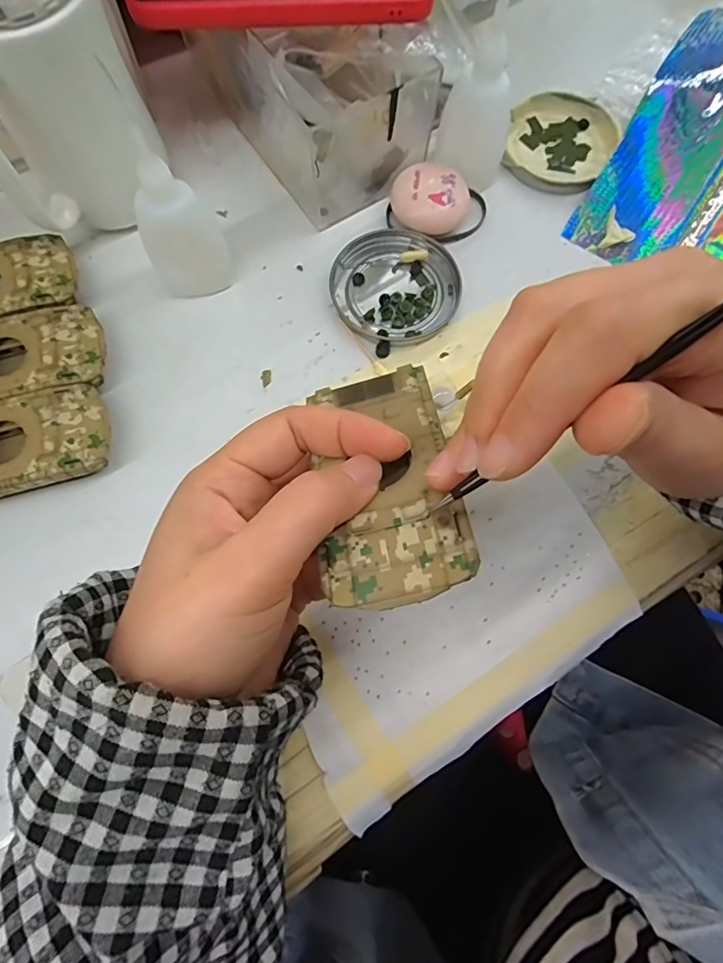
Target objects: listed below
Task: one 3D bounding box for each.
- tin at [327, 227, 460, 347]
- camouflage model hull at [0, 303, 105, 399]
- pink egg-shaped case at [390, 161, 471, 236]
[{"bbox_3d":[0.020,-0.123,0.311,0.077,0.009,0.075,0,74,-1],"label":"tin"},{"bbox_3d":[-0.193,-0.066,0.282,0.094,0.021,0.051,-15,75,-6],"label":"camouflage model hull"},{"bbox_3d":[0.043,-0.179,0.318,0.046,0.021,0.039,33,76,8],"label":"pink egg-shaped case"}]

